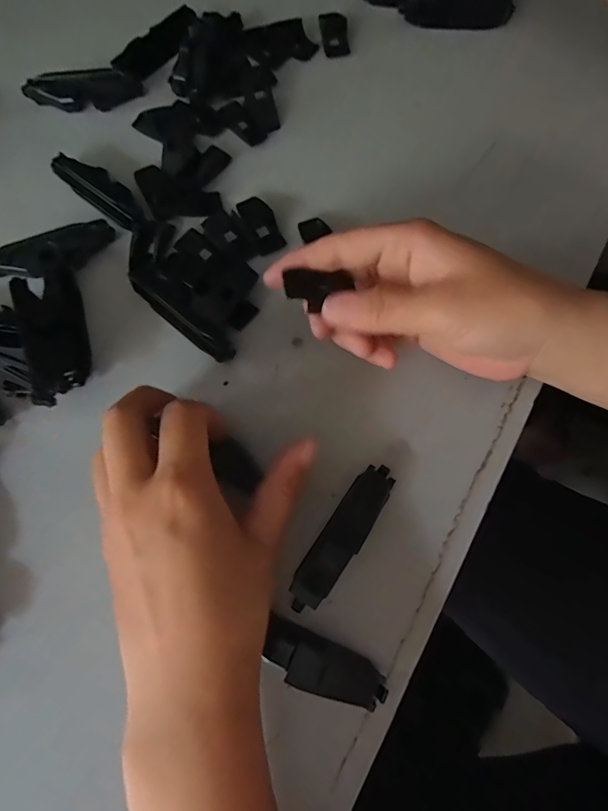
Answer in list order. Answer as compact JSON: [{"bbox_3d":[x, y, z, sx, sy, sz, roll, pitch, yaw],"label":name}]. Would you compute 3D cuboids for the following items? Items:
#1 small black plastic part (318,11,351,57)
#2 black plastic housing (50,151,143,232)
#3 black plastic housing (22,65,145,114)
[{"bbox_3d":[0.023,-0.278,0.328,0.019,0.007,0.040,-8,73,-2],"label":"small black plastic part"},{"bbox_3d":[-0.130,-0.140,0.282,0.074,0.012,0.021,37,77,11],"label":"black plastic housing"},{"bbox_3d":[-0.153,-0.219,0.306,0.077,0.016,0.018,-2,73,0],"label":"black plastic housing"}]

